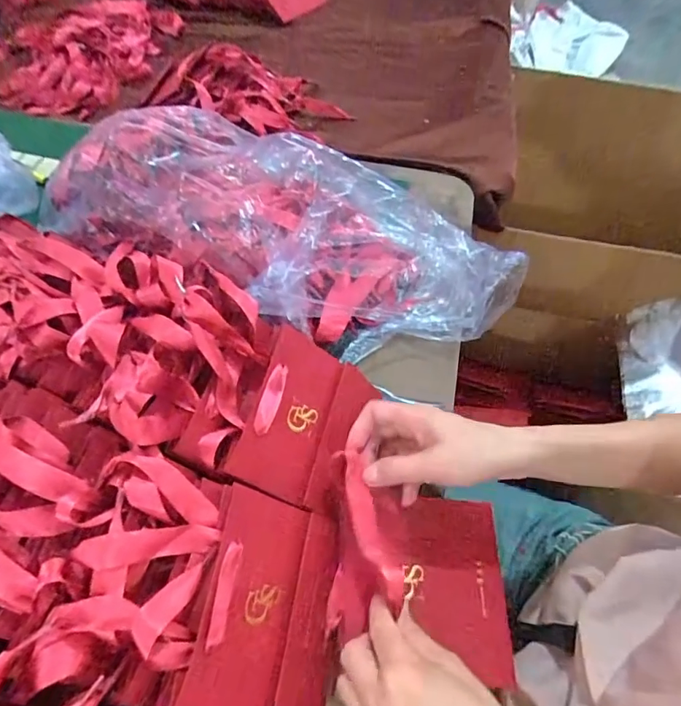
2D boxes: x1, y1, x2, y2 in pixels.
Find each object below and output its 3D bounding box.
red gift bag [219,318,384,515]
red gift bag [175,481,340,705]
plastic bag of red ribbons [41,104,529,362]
[{"bbox_3d":[-0.029,0.059,0.422,0.109,0.014,0.140,36,54,-25],"label":"red gift bag"},{"bbox_3d":[-0.047,0.179,0.344,0.111,0.007,0.139,33,51,-32],"label":"red gift bag"},{"bbox_3d":[-0.075,-0.134,0.511,0.511,0.133,0.209,23,59,13],"label":"plastic bag of red ribbons"}]

